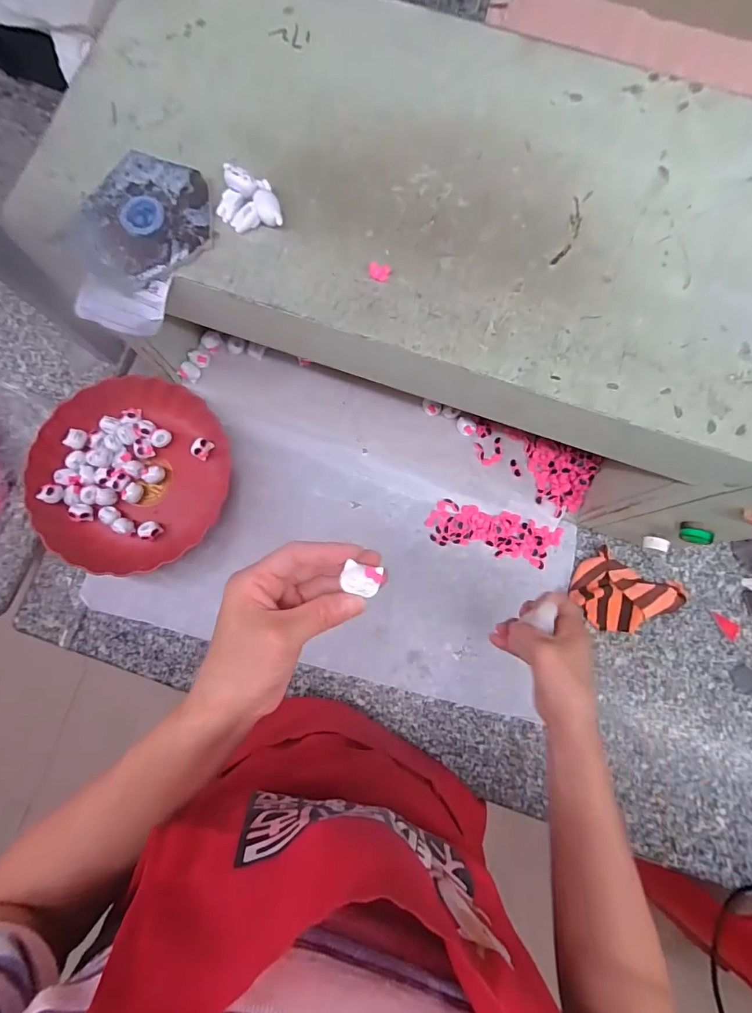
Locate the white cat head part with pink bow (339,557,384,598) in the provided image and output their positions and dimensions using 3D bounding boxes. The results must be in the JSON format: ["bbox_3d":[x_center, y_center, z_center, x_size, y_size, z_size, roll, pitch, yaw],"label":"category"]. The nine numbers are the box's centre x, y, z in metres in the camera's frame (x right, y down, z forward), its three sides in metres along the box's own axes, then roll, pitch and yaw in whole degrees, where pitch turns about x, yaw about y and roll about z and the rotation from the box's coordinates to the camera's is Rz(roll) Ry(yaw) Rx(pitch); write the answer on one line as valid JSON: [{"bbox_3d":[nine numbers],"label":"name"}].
[{"bbox_3d":[-0.008,0.046,0.281,0.023,0.007,0.019,14,80,2],"label":"white cat head part with pink bow"}]

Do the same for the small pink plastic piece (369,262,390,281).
[{"bbox_3d":[0.003,-0.165,0.310,0.015,0.005,0.012,3,80,-1],"label":"small pink plastic piece"}]

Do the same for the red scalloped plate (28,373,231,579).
[{"bbox_3d":[-0.310,-0.037,0.562,0.229,0.050,0.236,0,81,0],"label":"red scalloped plate"}]

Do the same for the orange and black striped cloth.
[{"bbox_3d":[0.311,0.112,0.550,0.125,0.025,0.091,28,82,4],"label":"orange and black striped cloth"}]

